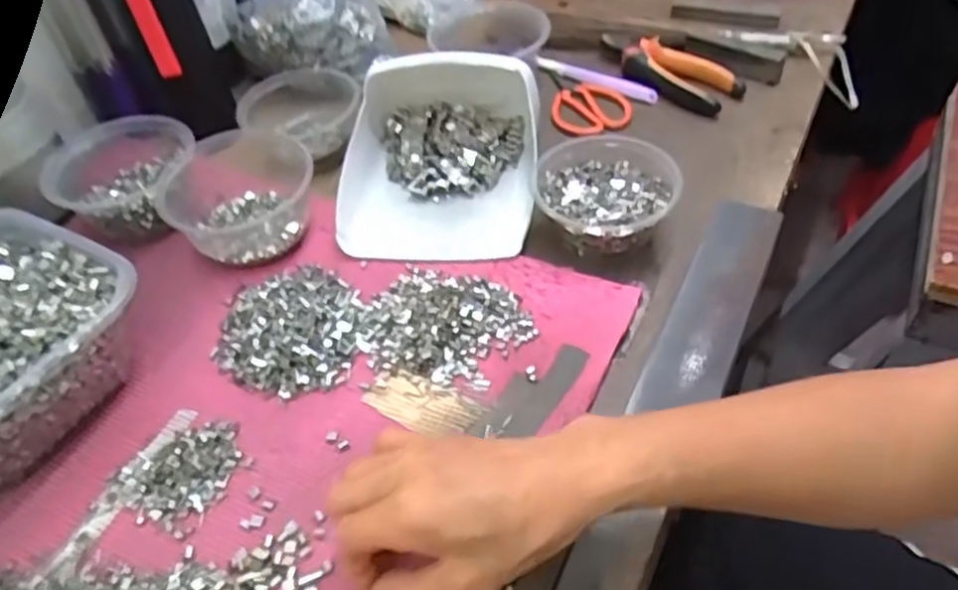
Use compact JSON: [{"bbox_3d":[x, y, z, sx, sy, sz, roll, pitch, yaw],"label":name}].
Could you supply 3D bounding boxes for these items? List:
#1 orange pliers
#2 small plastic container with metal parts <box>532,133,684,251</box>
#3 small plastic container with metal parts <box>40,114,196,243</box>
[{"bbox_3d":[0.175,-0.218,0.676,0.062,0.015,0.152,-38,54,-26],"label":"orange pliers"},{"bbox_3d":[0.095,-0.072,0.536,0.105,0.047,0.104,1,47,8],"label":"small plastic container with metal parts"},{"bbox_3d":[-0.289,-0.095,0.580,0.106,0.056,0.096,-7,47,0],"label":"small plastic container with metal parts"}]

